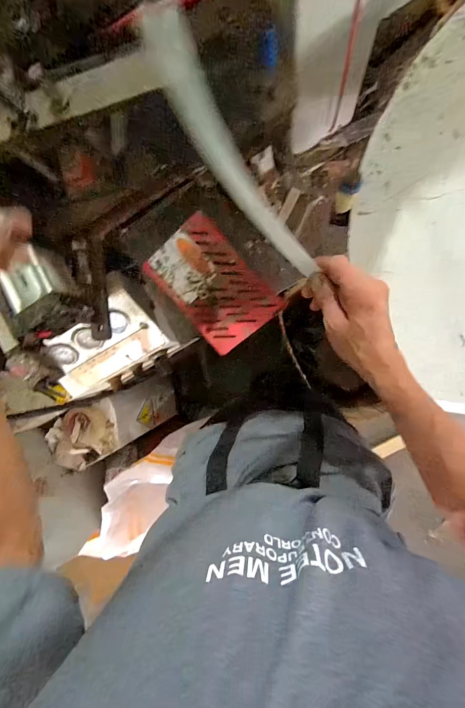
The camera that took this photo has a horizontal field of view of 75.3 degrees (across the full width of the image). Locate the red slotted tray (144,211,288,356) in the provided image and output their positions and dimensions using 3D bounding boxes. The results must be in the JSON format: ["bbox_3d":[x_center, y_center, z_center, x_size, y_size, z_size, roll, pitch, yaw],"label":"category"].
[{"bbox_3d":[-0.031,-0.112,0.493,0.133,0.036,0.204,-43,85,7],"label":"red slotted tray"}]

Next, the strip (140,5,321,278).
[{"bbox_3d":[0.004,-0.172,0.275,0.039,0.015,0.243,-36,111,8],"label":"strip"}]

